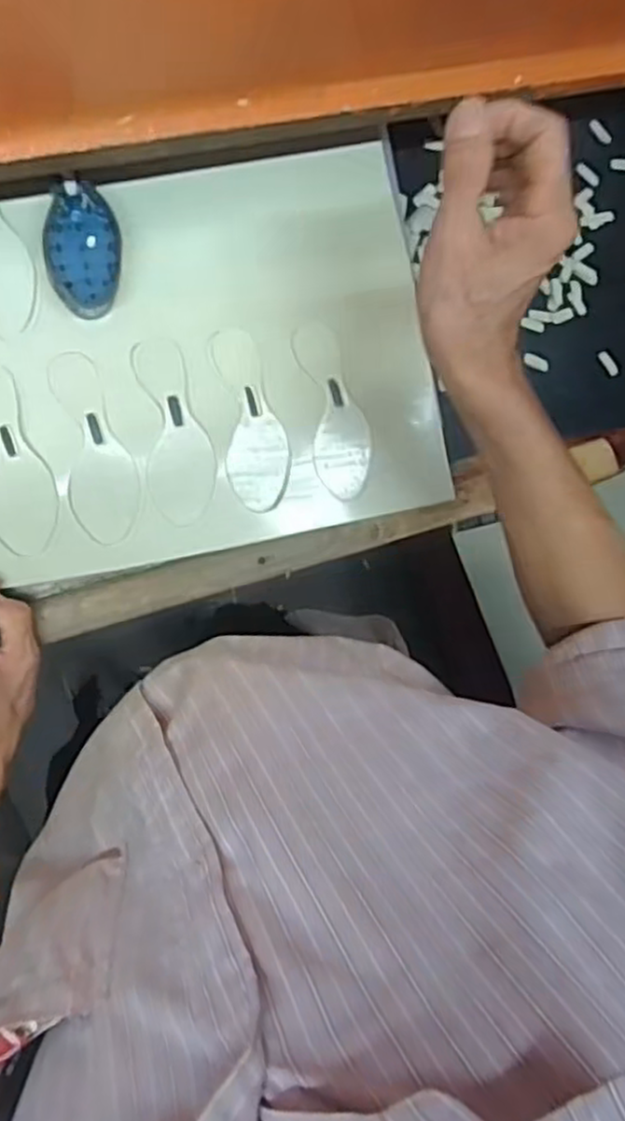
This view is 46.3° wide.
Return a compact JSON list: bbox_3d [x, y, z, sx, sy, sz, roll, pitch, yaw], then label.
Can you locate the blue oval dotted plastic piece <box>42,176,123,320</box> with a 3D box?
[{"bbox_3d":[-0.153,-0.206,0.489,0.047,0.027,0.082,-2,88,-9],"label":"blue oval dotted plastic piece"}]

